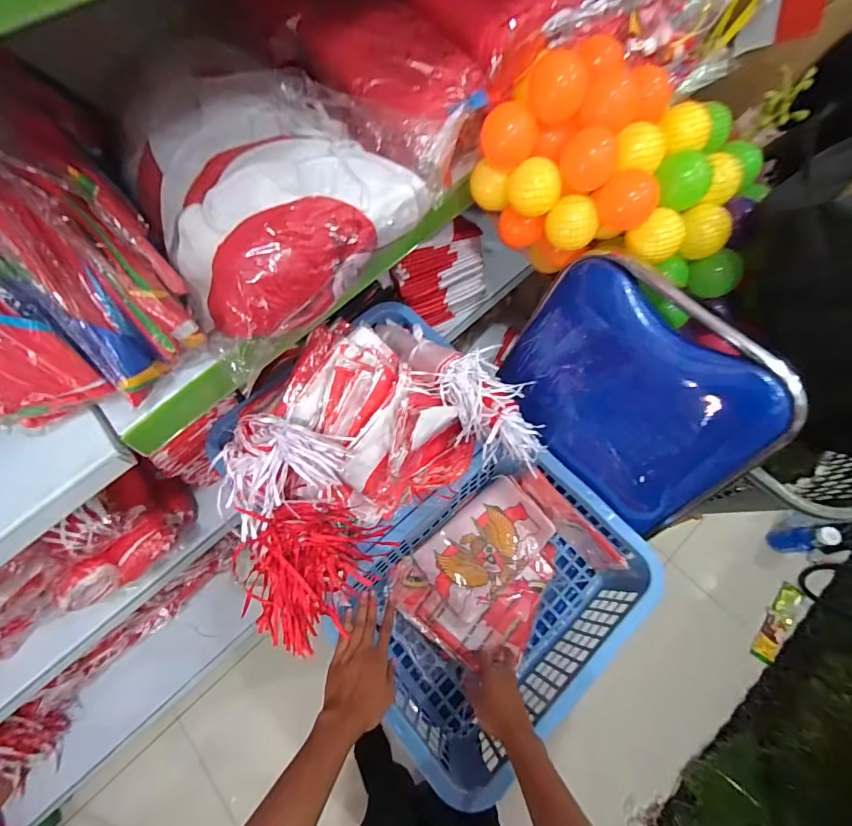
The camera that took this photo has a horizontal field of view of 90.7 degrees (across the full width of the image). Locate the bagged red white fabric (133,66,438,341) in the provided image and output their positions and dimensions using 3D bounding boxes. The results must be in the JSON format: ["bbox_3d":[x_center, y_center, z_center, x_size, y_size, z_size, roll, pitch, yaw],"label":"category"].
[{"bbox_3d":[-0.179,-0.255,0.476,0.269,0.097,0.270,-40,71,-13],"label":"bagged red white fabric"}]

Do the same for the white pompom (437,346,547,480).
[{"bbox_3d":[0.101,0.003,0.638,0.121,0.110,0.166,-24,68,-7],"label":"white pompom"}]

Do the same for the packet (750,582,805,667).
[{"bbox_3d":[0.874,0.519,1.046,0.053,0.014,0.208,34,72,29],"label":"packet"}]

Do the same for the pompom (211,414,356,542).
[{"bbox_3d":[-0.176,0.065,0.526,0.153,0.083,0.122,-31,69,-9],"label":"pompom"}]

